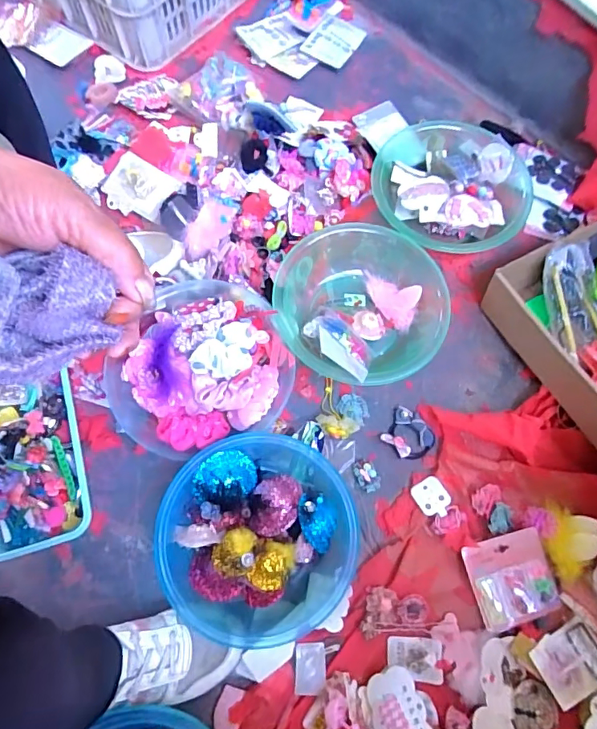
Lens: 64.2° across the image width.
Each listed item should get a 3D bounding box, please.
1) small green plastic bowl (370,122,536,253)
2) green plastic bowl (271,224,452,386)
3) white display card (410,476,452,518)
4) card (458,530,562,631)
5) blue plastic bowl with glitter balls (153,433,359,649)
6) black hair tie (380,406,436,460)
[{"bbox_3d":[0.254,-0.280,0.742,0.258,0.058,0.239,0,70,0],"label":"small green plastic bowl"},{"bbox_3d":[0.088,-0.080,0.676,0.231,0.087,0.233,0,70,0],"label":"green plastic bowl"},{"bbox_3d":[0.173,0.173,0.616,0.042,0.005,0.049,-33,65,2],"label":"white display card"},{"bbox_3d":[0.260,0.262,0.584,0.098,0.016,0.095,-14,70,-5],"label":"card"},{"bbox_3d":[-0.050,0.202,0.564,0.237,0.093,0.216,0,70,0],"label":"blue plastic bowl with glitter balls"},{"bbox_3d":[0.150,0.097,0.651,0.060,0.011,0.068,-42,75,-14],"label":"black hair tie"}]

